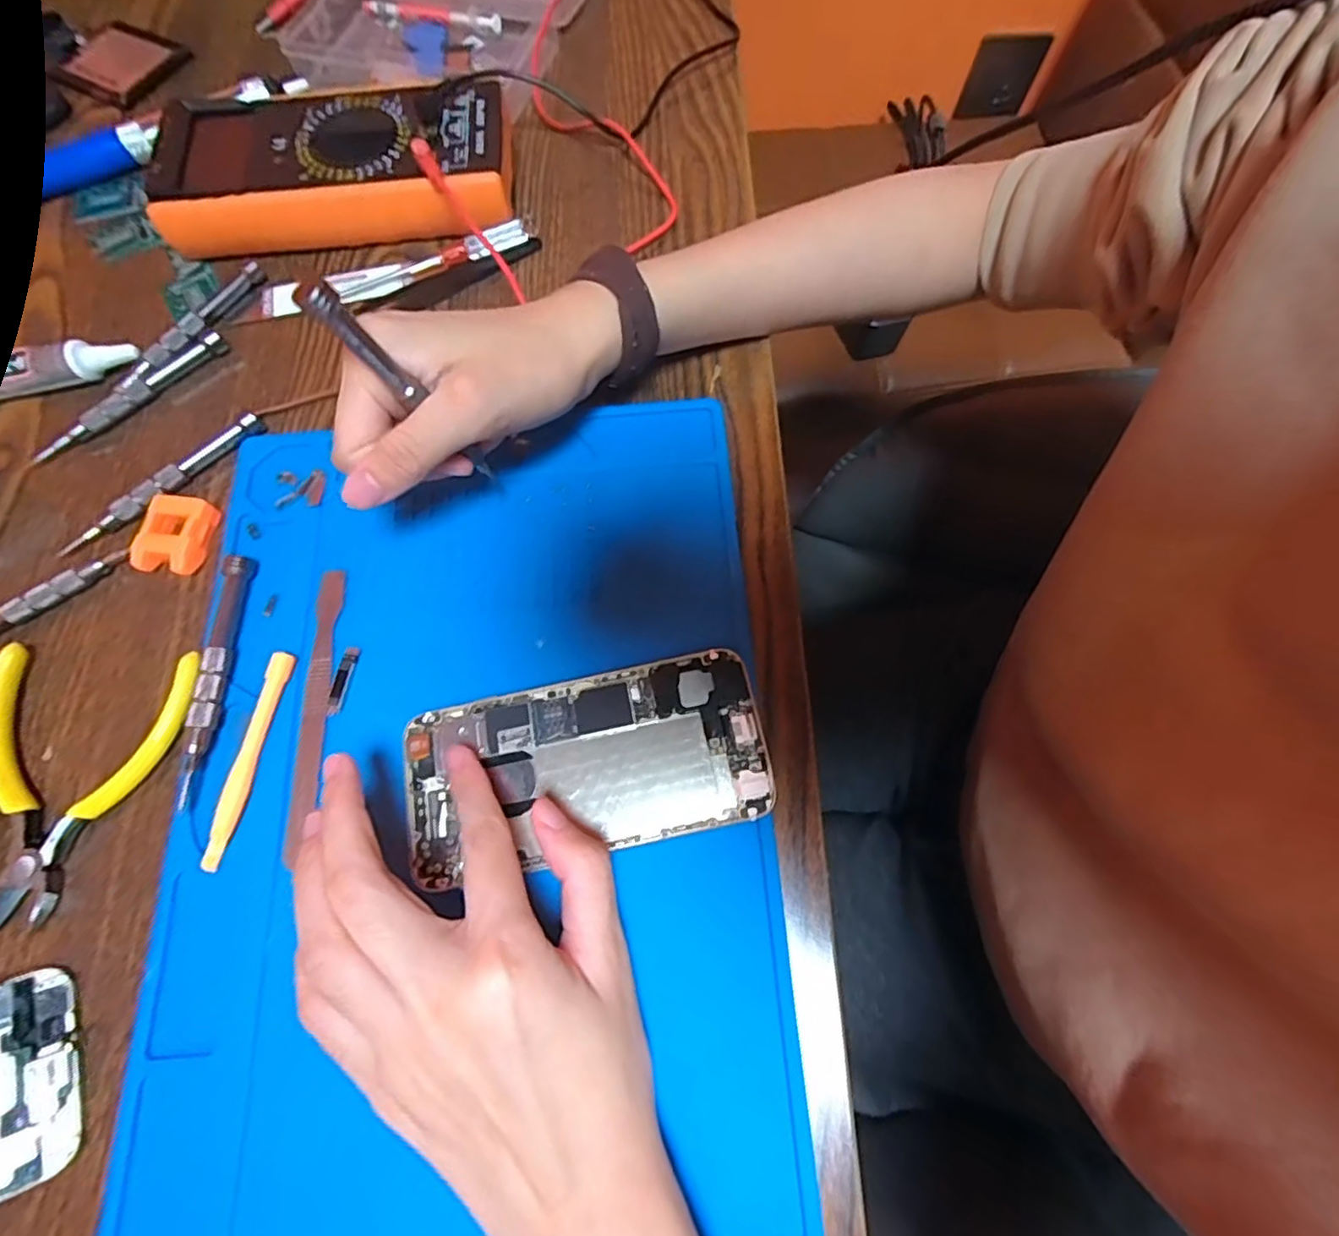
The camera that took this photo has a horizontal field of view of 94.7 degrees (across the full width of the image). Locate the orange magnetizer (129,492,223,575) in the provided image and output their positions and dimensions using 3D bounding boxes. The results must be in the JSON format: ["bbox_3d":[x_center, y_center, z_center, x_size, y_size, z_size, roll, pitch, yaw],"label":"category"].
[{"bbox_3d":[-0.220,-0.037,0.275,0.028,0.012,0.035,7,71,4],"label":"orange magnetizer"}]

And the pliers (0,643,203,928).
[{"bbox_3d":[-0.238,0.063,0.241,0.095,0.013,0.103,1,71,2],"label":"pliers"}]

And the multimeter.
[{"bbox_3d":[-0.175,-0.242,0.332,0.174,0.038,0.085,-3,71,0],"label":"multimeter"}]

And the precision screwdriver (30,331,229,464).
[{"bbox_3d":[-0.265,-0.109,0.303,0.101,0.010,0.013,-42,75,-12],"label":"precision screwdriver"}]

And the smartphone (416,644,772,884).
[{"bbox_3d":[-0.032,0.056,0.238,0.135,0.005,0.068,-7,71,0],"label":"smartphone"}]

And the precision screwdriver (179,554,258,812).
[{"bbox_3d":[-0.186,0.022,0.252,0.011,0.012,0.103,-2,71,1],"label":"precision screwdriver"}]

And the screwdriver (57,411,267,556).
[{"bbox_3d":[-0.232,-0.061,0.285,0.098,0.011,0.010,-41,75,-12],"label":"screwdriver"}]

